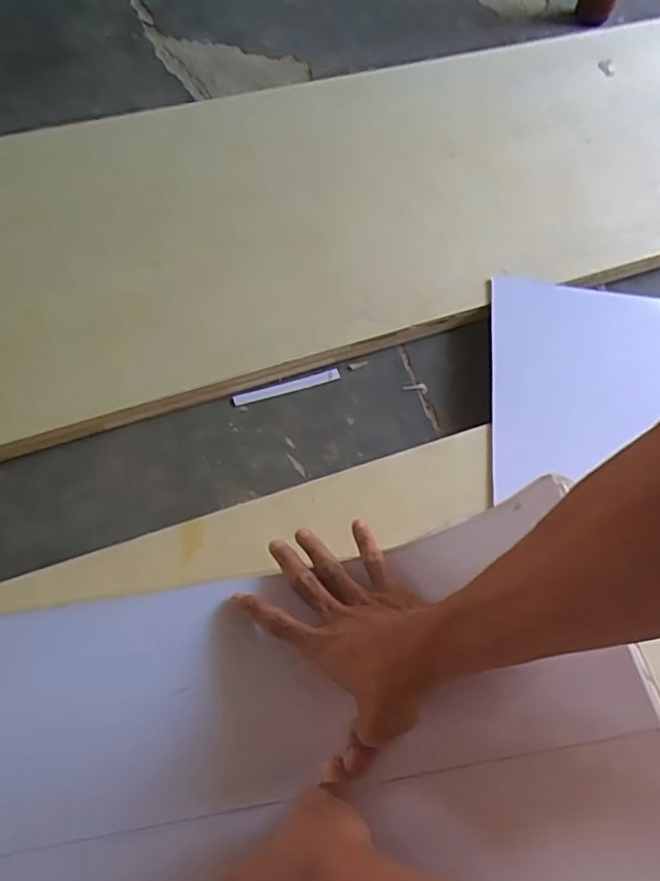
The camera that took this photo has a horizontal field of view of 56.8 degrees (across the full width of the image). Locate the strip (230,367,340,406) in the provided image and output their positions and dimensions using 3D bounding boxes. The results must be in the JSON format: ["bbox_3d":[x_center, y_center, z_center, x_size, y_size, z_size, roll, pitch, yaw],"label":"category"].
[{"bbox_3d":[-0.061,-0.077,0.883,0.157,0.010,0.016,-16,63,-11],"label":"strip"}]

